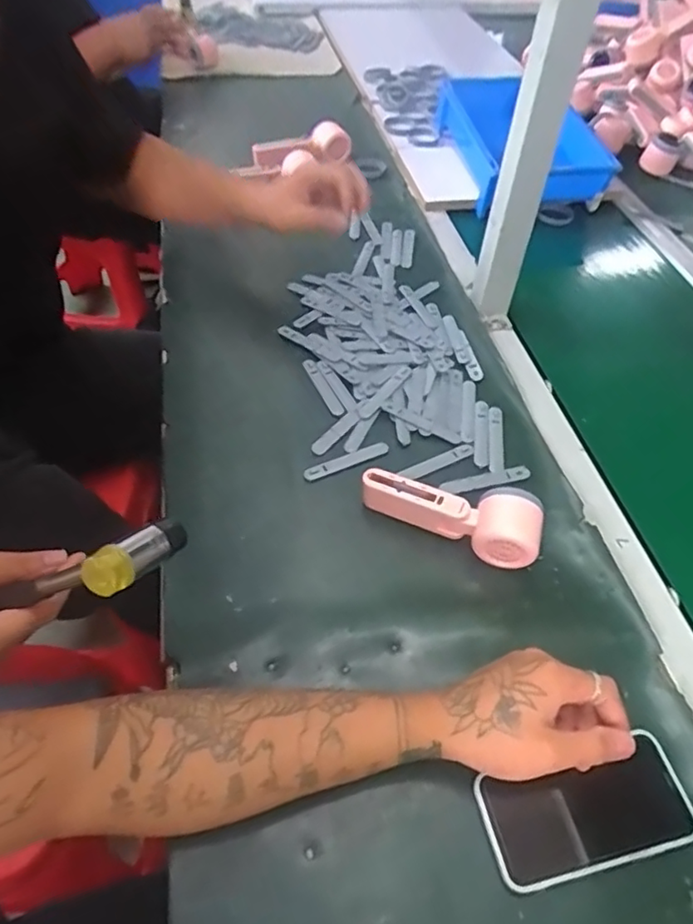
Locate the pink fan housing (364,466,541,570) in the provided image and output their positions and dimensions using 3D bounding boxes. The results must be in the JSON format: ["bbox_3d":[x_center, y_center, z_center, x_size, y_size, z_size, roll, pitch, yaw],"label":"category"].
[{"bbox_3d":[0.094,0.049,0.549,0.168,0.058,0.051,14,53,10],"label":"pink fan housing"}]

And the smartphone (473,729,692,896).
[{"bbox_3d":[0.169,0.246,0.417,0.143,0.010,0.068,-11,54,-5],"label":"smartphone"}]

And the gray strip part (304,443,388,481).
[{"bbox_3d":[0.000,-0.002,0.620,0.094,0.004,0.015,-19,54,-18],"label":"gray strip part"}]

